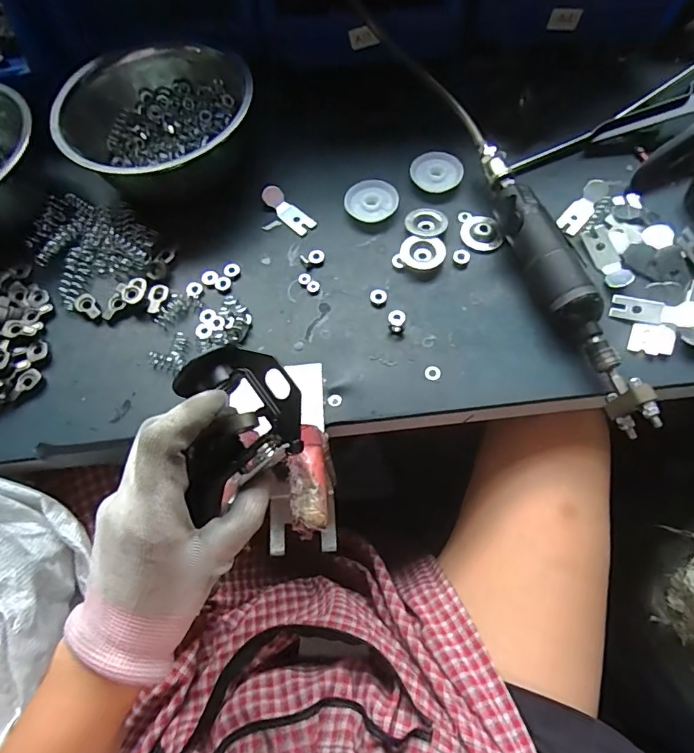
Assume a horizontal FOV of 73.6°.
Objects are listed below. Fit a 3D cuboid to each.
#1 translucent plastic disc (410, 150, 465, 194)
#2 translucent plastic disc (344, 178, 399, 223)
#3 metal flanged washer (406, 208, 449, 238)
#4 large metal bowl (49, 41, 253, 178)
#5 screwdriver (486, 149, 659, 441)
[{"bbox_3d":[0.088,-0.202,0.454,0.049,0.005,0.049,-1,72,2],"label":"translucent plastic disc"},{"bbox_3d":[0.024,-0.169,0.445,0.048,0.006,0.046,-1,72,2],"label":"translucent plastic disc"},{"bbox_3d":[0.074,-0.143,0.430,0.035,0.006,0.036,-1,72,2],"label":"metal flanged washer"},{"bbox_3d":[-0.175,-0.250,0.443,0.169,0.066,0.169,-1,72,2],"label":"large metal bowl"},{"bbox_3d":[0.168,-0.086,0.380,0.039,0.040,0.282,-18,68,-4],"label":"screwdriver"}]

